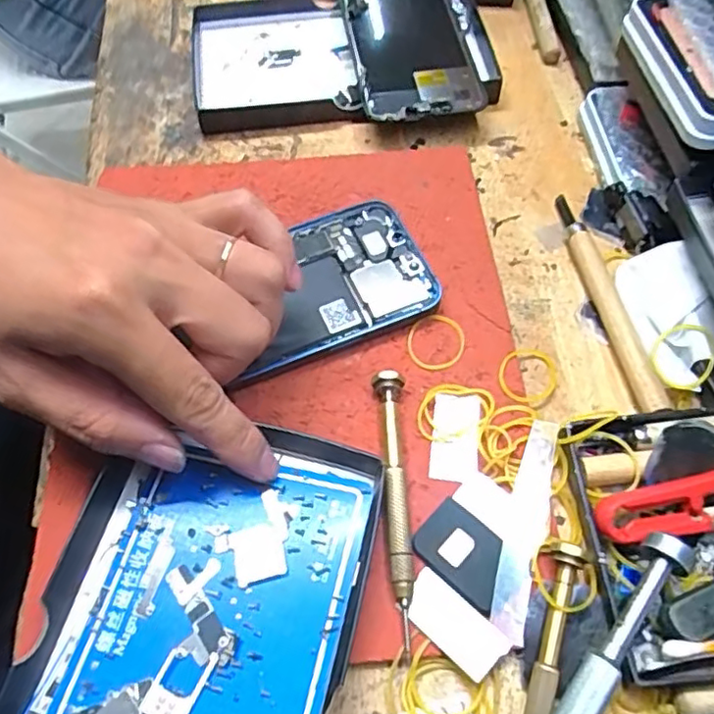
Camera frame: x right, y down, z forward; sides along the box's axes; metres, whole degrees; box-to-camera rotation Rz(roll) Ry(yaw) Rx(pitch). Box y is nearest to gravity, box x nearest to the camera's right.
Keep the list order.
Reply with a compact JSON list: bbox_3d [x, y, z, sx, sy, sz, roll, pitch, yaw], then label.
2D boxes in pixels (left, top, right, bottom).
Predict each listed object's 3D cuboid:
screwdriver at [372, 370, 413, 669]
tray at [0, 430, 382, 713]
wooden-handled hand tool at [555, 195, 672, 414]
[{"bbox_3d":[0.015,0.058,0.246,0.011,0.013,0.110,-3,60,0],"label":"screwdriver"},{"bbox_3d":[-0.063,0.110,0.216,0.109,0.014,0.180,13,62,7],"label":"tray"},{"bbox_3d":[0.117,-0.030,0.297,0.012,0.012,0.125,-9,60,-3],"label":"wooden-handled hand tool"}]

